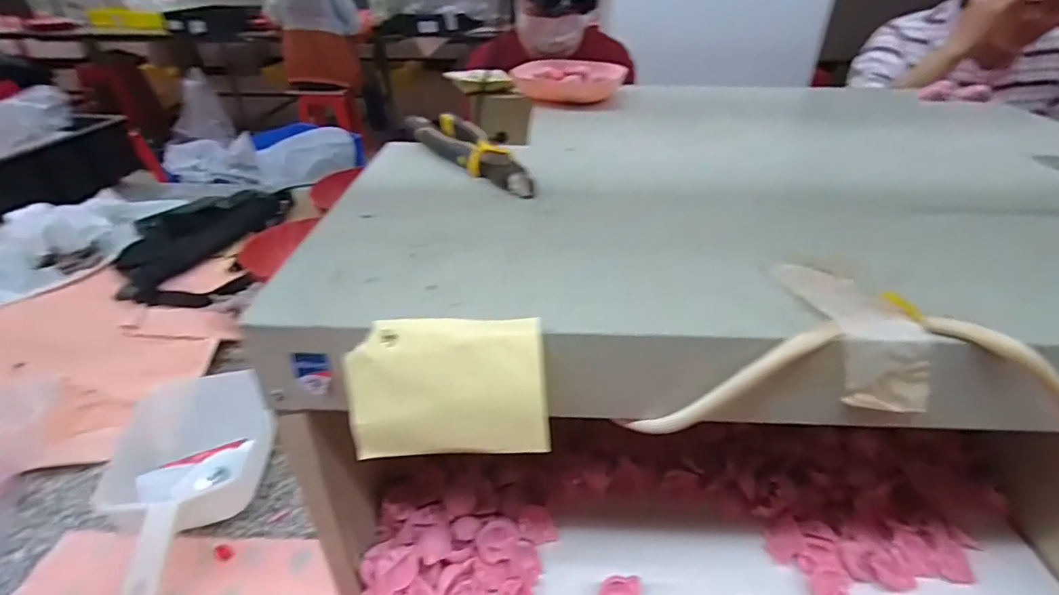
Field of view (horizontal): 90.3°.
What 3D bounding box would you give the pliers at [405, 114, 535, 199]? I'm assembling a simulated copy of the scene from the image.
[{"bbox_3d":[-0.052,-0.127,0.458,0.052,0.023,0.181,-19,38,-25],"label":"pliers"}]

